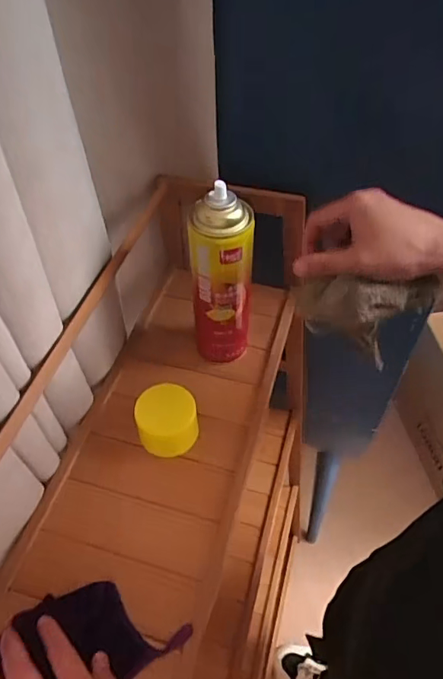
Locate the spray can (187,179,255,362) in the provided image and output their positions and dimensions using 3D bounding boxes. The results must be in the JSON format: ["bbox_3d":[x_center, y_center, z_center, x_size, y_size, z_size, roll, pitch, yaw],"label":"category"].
[{"bbox_3d":[0.001,-0.067,0.586,0.065,0.245,0.062,0,50,0],"label":"spray can"}]

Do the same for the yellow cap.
[{"bbox_3d":[-0.062,0.094,0.578,0.067,0.058,0.067,0,50,0],"label":"yellow cap"}]

